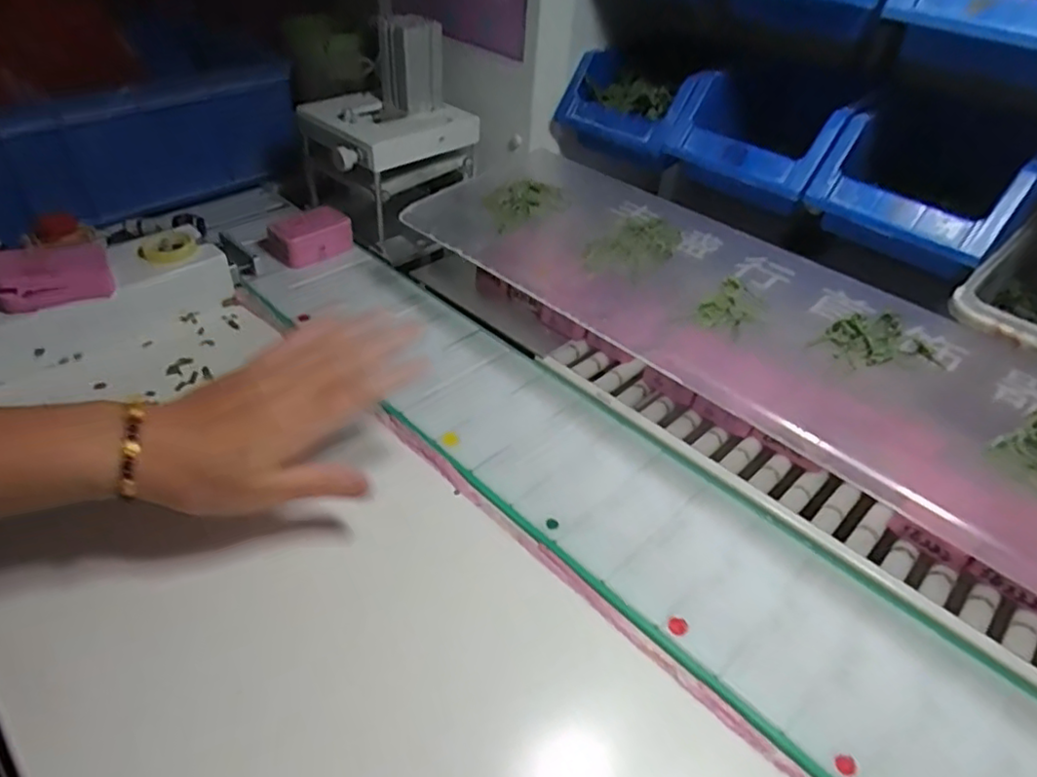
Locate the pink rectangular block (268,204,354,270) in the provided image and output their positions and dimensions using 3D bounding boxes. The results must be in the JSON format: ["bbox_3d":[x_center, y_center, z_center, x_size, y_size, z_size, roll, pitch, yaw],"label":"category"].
[{"bbox_3d":[-0.204,-0.146,0.628,0.047,0.034,0.075,34,49,30],"label":"pink rectangular block"}]

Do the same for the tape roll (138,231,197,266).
[{"bbox_3d":[-0.295,-0.119,0.547,0.043,0.009,0.051,-16,45,-21],"label":"tape roll"}]

